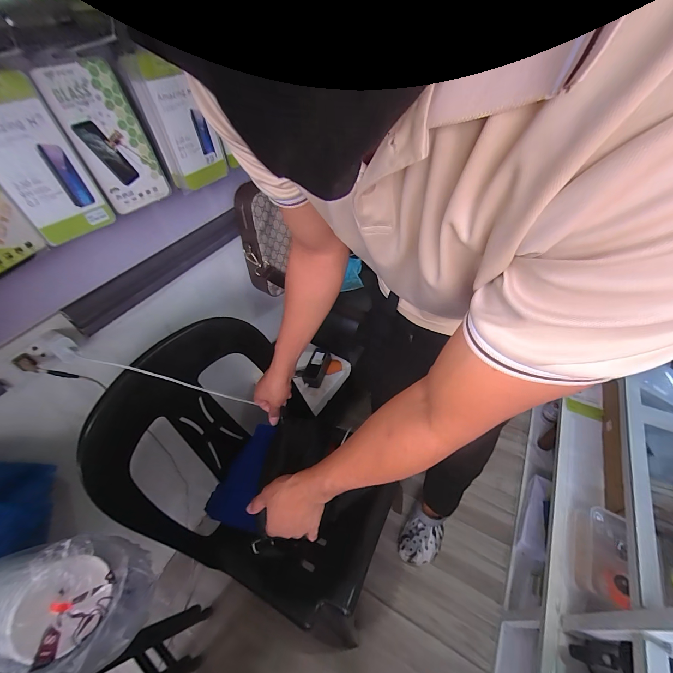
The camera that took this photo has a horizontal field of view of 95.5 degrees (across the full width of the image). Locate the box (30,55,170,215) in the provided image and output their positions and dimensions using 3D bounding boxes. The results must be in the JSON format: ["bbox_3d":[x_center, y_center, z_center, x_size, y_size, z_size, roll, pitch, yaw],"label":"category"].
[{"bbox_3d":[-0.303,-0.262,0.414,0.008,0.163,0.095,24,53,25],"label":"box"}]

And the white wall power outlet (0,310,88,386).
[{"bbox_3d":[-0.469,0.018,0.479,0.023,0.068,0.118,19,51,22],"label":"white wall power outlet"}]

